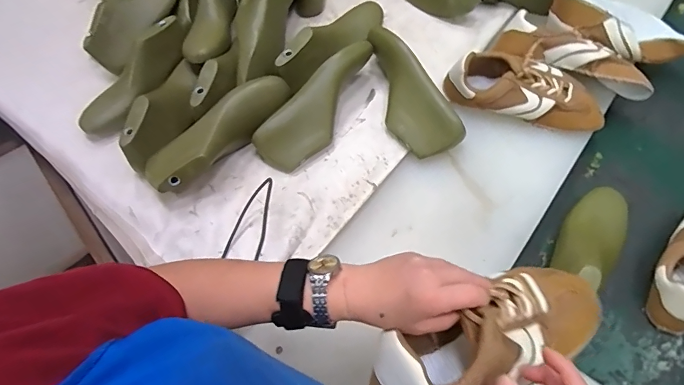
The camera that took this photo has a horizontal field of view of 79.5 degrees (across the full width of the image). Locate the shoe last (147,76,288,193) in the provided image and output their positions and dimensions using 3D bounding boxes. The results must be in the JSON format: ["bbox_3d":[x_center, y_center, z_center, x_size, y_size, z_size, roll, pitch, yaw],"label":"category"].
[{"bbox_3d":[-0.195,-0.096,0.669,0.084,0.075,0.263,38,73,22],"label":"shoe last"}]

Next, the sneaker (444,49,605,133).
[{"bbox_3d":[0.303,-0.172,0.681,0.253,0.074,0.098,8,64,10],"label":"sneaker"}]

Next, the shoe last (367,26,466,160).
[{"bbox_3d":[0.101,-0.169,0.705,0.093,0.077,0.256,-27,63,-8],"label":"shoe last"}]

